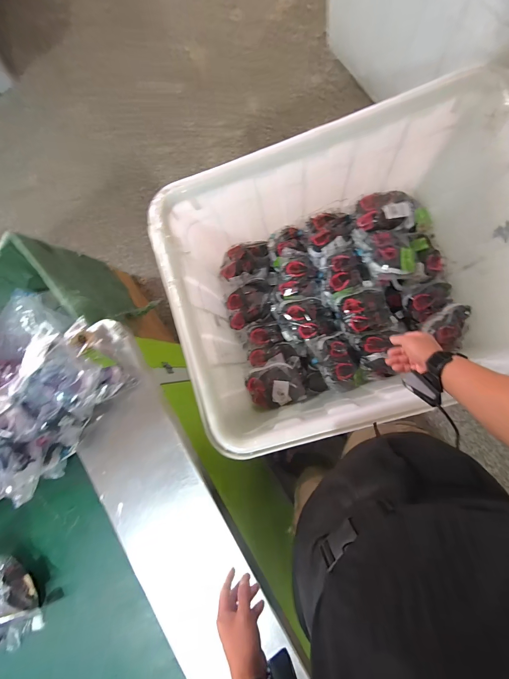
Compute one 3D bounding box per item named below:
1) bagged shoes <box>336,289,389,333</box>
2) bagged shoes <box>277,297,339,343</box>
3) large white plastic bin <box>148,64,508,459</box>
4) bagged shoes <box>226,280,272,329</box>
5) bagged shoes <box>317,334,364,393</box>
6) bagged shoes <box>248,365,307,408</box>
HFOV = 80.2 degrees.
[{"bbox_3d":[0.377,-0.098,1.030,0.162,0.056,0.148,-18,84,7],"label":"bagged shoes"},{"bbox_3d":[0.186,-0.075,1.068,0.196,0.070,0.160,-21,83,7],"label":"bagged shoes"},{"bbox_3d":[0.274,-0.175,0.925,0.946,0.420,0.742,-19,83,7],"label":"large white plastic bin"},{"bbox_3d":[-0.019,-0.129,1.104,0.168,0.077,0.142,-20,83,7],"label":"bagged shoes"},{"bbox_3d":[0.288,0.076,1.026,0.132,0.065,0.187,-25,83,6],"label":"bagged shoes"},{"bbox_3d":[0.071,0.157,1.038,0.186,0.097,0.148,-16,84,7],"label":"bagged shoes"}]

